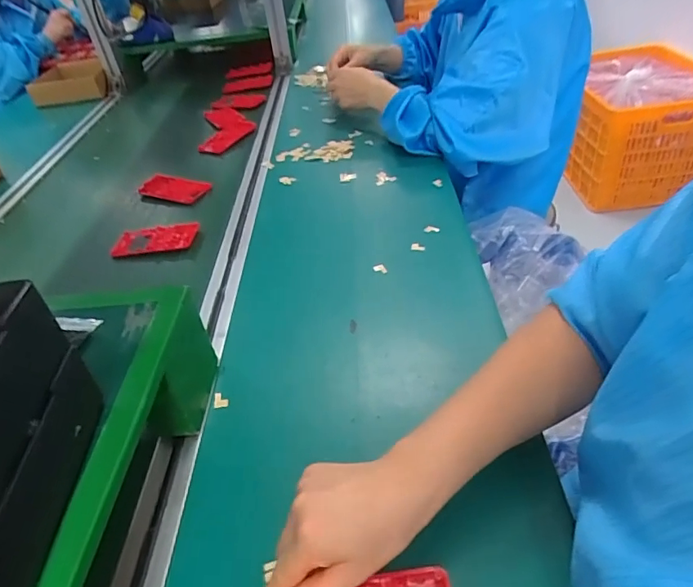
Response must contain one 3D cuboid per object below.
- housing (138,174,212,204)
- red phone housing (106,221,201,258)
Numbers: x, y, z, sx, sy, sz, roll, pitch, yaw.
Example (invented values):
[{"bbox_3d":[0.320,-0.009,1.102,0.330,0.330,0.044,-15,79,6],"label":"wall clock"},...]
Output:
[{"bbox_3d":[-0.298,-0.182,0.862,0.124,0.014,0.062,13,44,23],"label":"housing"},{"bbox_3d":[-0.285,-0.081,0.735,0.124,0.009,0.070,-5,41,9],"label":"red phone housing"}]

